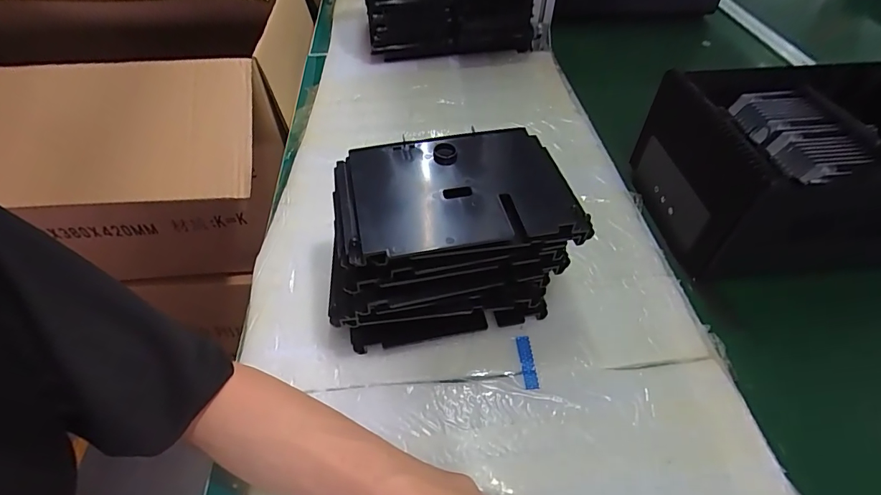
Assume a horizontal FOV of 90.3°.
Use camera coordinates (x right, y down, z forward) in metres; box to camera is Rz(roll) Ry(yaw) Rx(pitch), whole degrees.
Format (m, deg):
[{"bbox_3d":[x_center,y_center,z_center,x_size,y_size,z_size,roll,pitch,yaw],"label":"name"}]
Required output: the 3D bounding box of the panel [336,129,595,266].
[{"bbox_3d":[0.014,-0.045,0.365,0.187,0.031,0.122,-11,50,-6],"label":"panel"}]

